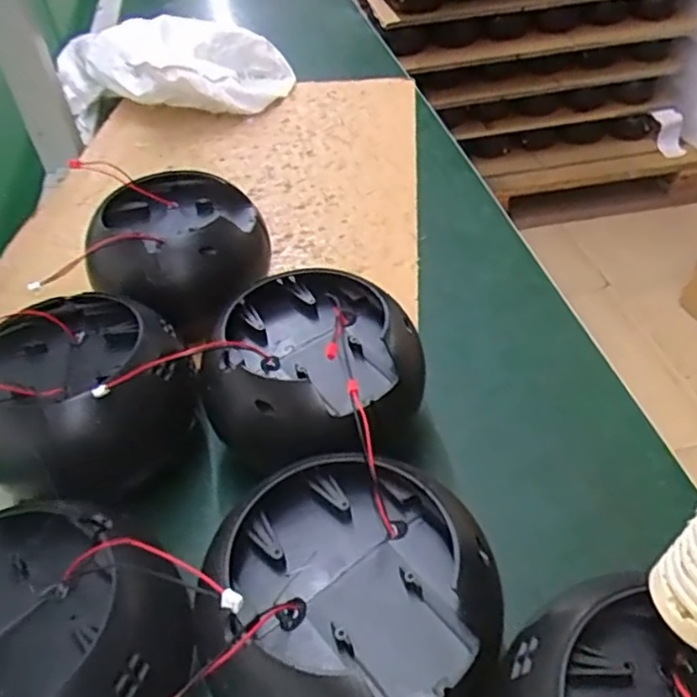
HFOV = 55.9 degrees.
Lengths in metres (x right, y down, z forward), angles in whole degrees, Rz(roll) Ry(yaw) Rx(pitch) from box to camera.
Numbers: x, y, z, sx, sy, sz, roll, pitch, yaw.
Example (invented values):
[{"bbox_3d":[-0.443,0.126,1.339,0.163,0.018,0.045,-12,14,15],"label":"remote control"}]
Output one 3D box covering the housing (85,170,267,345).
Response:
[{"bbox_3d":[-0.121,-0.064,0.496,0.120,0.092,0.117,-3,44,3],"label":"housing"}]

